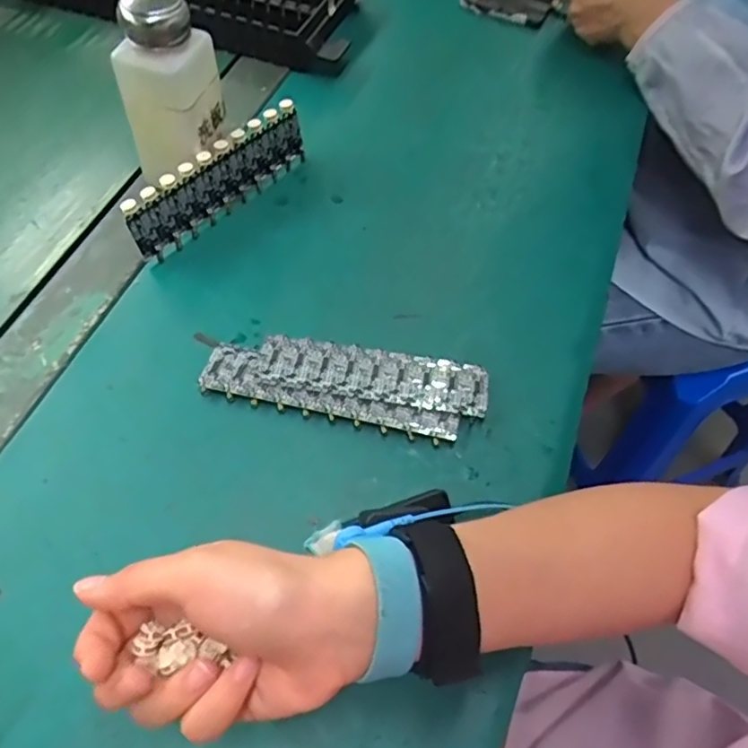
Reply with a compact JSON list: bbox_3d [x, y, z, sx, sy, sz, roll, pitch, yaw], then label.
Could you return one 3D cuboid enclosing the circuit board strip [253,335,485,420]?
[{"bbox_3d":[-0.001,0.001,0.380,0.139,0.008,0.037,7,57,2],"label":"circuit board strip"}]

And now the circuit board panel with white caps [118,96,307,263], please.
[{"bbox_3d":[-0.108,-0.138,0.437,0.016,0.050,0.148,38,63,19],"label":"circuit board panel with white caps"}]

